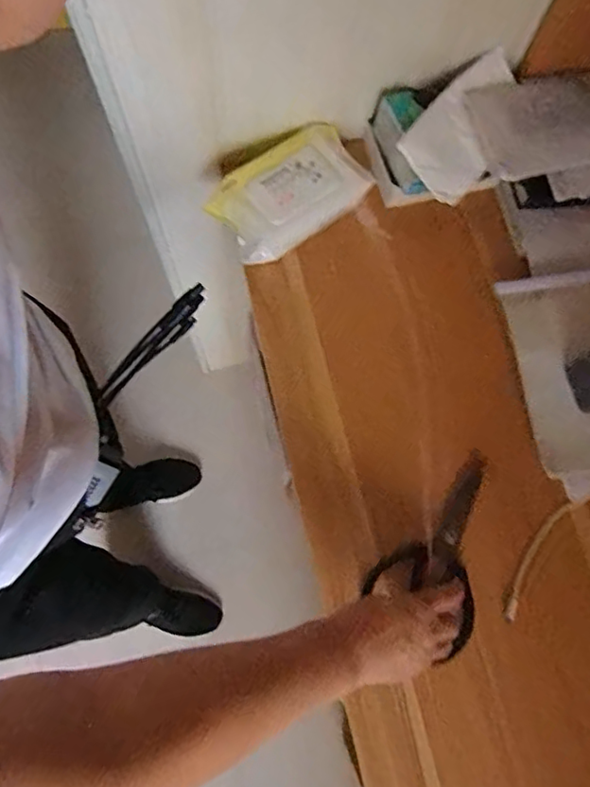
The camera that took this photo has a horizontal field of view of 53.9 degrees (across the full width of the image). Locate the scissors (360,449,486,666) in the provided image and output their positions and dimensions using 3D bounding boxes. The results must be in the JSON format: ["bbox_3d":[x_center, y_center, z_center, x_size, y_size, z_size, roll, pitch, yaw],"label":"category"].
[{"bbox_3d":[0.153,0.145,0.579,0.105,0.026,0.193,30,65,7],"label":"scissors"}]

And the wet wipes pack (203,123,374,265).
[{"bbox_3d":[-0.004,-0.224,0.646,0.172,0.038,0.104,-34,78,-10],"label":"wet wipes pack"}]

